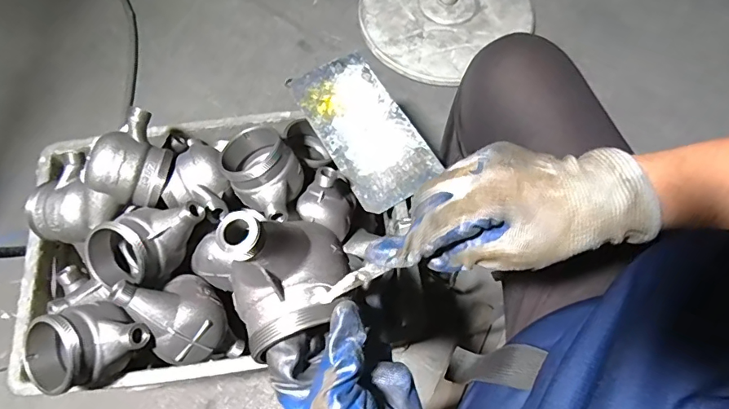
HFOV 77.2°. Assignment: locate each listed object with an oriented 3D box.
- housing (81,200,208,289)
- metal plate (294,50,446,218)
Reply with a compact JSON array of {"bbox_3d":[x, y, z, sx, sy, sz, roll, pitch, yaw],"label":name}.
[{"bbox_3d":[-0.245,0.040,0.514,0.080,0.076,0.128,41,73,14],"label":"housing"},{"bbox_3d":[-0.001,-0.106,0.625,0.118,0.007,0.231,-30,71,-11],"label":"metal plate"}]

